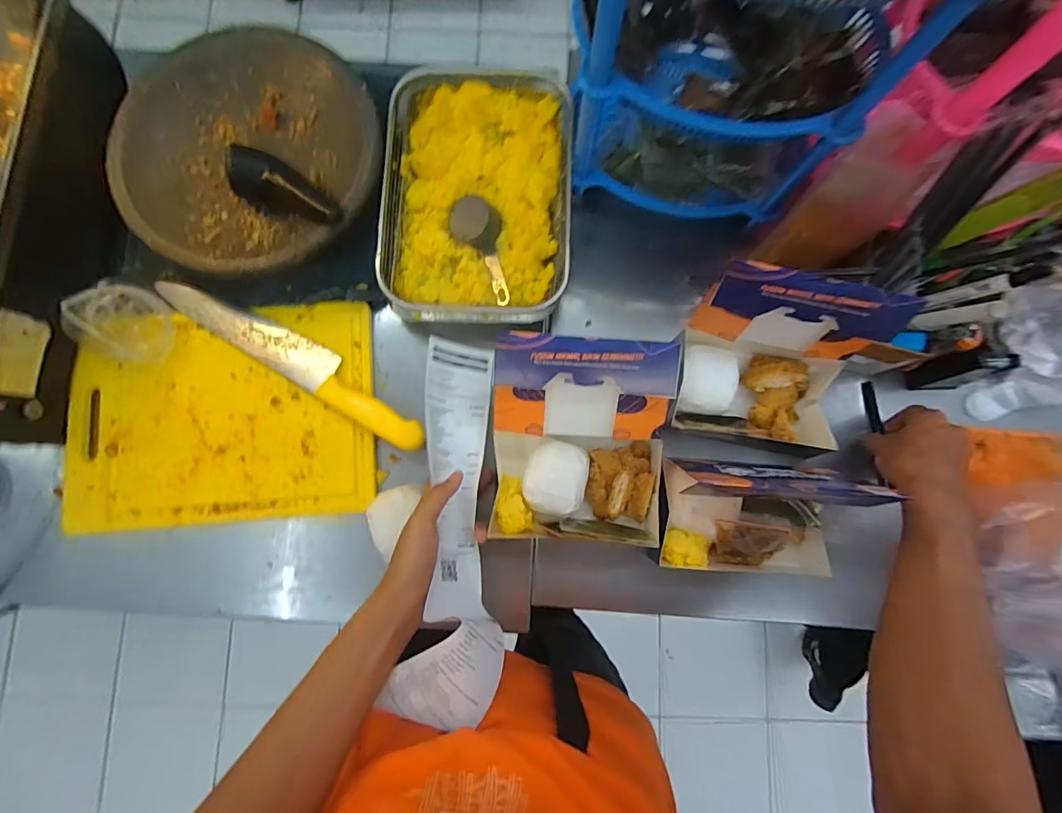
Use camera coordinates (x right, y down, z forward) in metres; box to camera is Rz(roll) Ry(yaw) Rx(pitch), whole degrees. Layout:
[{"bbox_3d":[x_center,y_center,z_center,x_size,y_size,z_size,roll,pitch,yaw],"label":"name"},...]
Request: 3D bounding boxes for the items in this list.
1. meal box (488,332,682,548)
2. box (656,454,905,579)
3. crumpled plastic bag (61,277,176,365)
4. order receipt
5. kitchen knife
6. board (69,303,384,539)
[{"bbox_3d":[0.057,0.043,0.497,0.169,0.120,0.202,3,83,-1],"label":"meal box"},{"bbox_3d":[0.230,0.119,0.472,0.183,0.166,0.115,4,83,-1],"label":"box"},{"bbox_3d":[-0.460,-0.096,0.529,0.097,0.055,0.084,19,83,1],"label":"crumpled plastic bag"},{"bbox_3d":[-0.079,0.096,0.466,0.089,0.074,0.364,-2,63,-2],"label":"order receipt"},{"bbox_3d":[-0.272,-0.056,0.553,0.356,0.016,0.051,31,83,3],"label":"kitchen knife"},{"bbox_3d":[-0.353,0.010,0.551,0.343,0.023,0.242,-4,83,-2],"label":"board"}]

